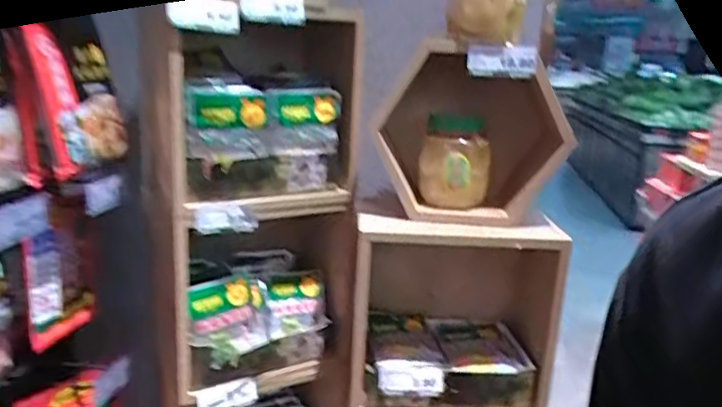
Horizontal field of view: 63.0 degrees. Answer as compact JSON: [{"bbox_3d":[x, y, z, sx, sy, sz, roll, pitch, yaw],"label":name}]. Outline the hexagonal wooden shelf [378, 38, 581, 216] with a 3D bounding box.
[{"bbox_3d":[0.148,-0.095,0.816,0.241,0.221,0.086,0,14,-7],"label":"hexagonal wooden shelf"}]

